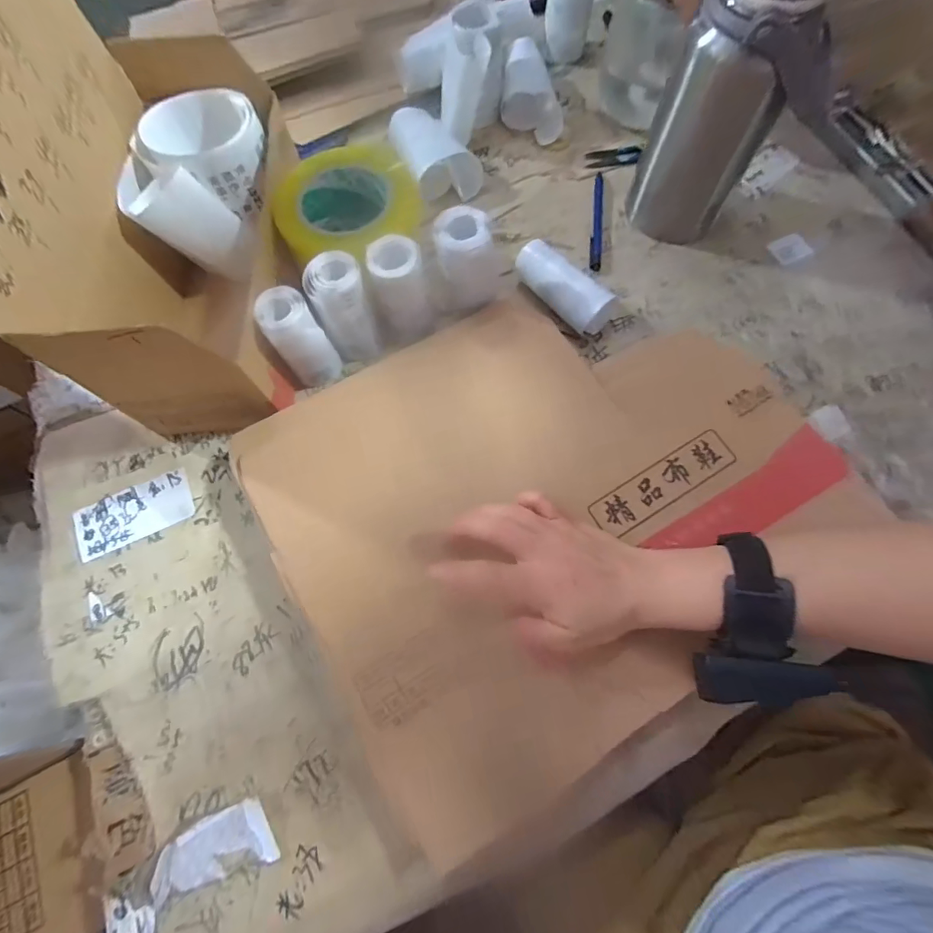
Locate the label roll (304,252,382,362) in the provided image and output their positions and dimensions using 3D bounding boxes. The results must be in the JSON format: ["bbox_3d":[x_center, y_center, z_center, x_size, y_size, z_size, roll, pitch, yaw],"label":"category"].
[{"bbox_3d":[-0.102,-0.135,0.402,0.045,0.092,0.046,-14,73,1],"label":"label roll"}]

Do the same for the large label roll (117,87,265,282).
[{"bbox_3d":[-0.239,-0.264,0.434,0.110,0.079,0.152,13,76,9],"label":"large label roll"}]

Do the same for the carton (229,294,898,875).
[{"bbox_3d":[0.072,0.023,0.371,0.416,0.034,0.346,-30,74,-10],"label":"carton"}]

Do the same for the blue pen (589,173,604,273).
[{"bbox_3d":[0.139,-0.260,0.492,0.015,0.010,0.127,9,72,3],"label":"blue pen"}]

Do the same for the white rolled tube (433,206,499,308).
[{"bbox_3d":[0.000,-0.179,0.408,0.048,0.080,0.043,-9,73,3],"label":"white rolled tube"}]

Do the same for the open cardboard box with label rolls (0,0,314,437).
[{"bbox_3d":[-0.246,-0.220,0.375,0.156,0.252,0.321,-7,69,-1],"label":"open cardboard box with label rolls"}]

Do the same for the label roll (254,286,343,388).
[{"bbox_3d":[-0.140,-0.104,0.398,0.038,0.095,0.040,-1,69,2],"label":"label roll"}]

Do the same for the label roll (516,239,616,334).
[{"bbox_3d":[0.092,-0.168,0.443,0.103,0.046,0.041,40,75,15],"label":"label roll"}]

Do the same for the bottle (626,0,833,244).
[{"bbox_3d":[0.237,-0.309,0.390,0.125,0.234,0.083,-26,75,-9],"label":"bottle"}]

